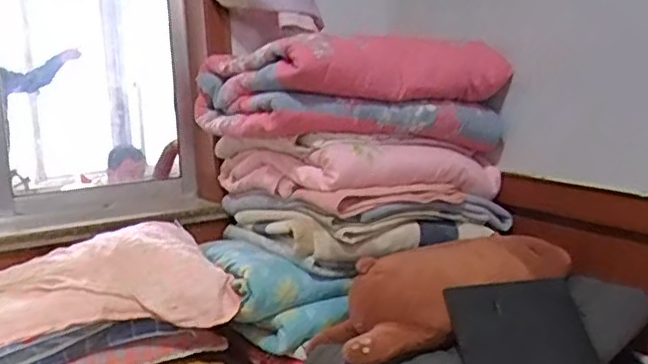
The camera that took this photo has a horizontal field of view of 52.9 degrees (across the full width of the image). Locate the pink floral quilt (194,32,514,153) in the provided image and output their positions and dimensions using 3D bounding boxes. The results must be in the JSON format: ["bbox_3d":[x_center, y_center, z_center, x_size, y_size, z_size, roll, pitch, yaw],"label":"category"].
[{"bbox_3d":[0.044,-0.205,1.532,0.587,0.230,0.505,-9,11,-34],"label":"pink floral quilt"}]

